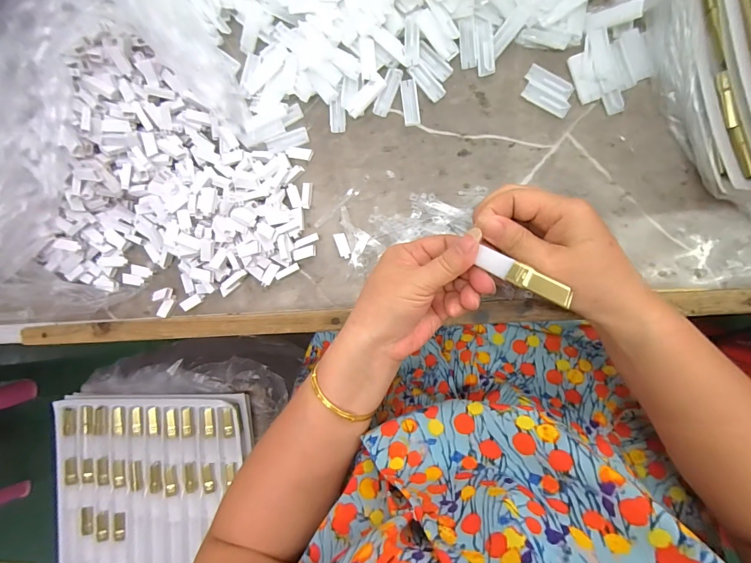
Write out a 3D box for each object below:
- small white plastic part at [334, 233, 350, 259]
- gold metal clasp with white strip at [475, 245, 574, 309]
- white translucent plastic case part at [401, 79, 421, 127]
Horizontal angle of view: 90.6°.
[{"bbox_3d":[-0.031,-0.033,0.346,0.011,0.004,0.025,-18,87,9],"label":"small white plastic part"},{"bbox_3d":[0.092,-0.004,0.236,0.064,0.004,0.013,36,96,39],"label":"gold metal clasp with white strip"},{"bbox_3d":[0.031,-0.164,0.337,0.014,0.004,0.042,-7,89,9],"label":"white translucent plastic case part"}]

